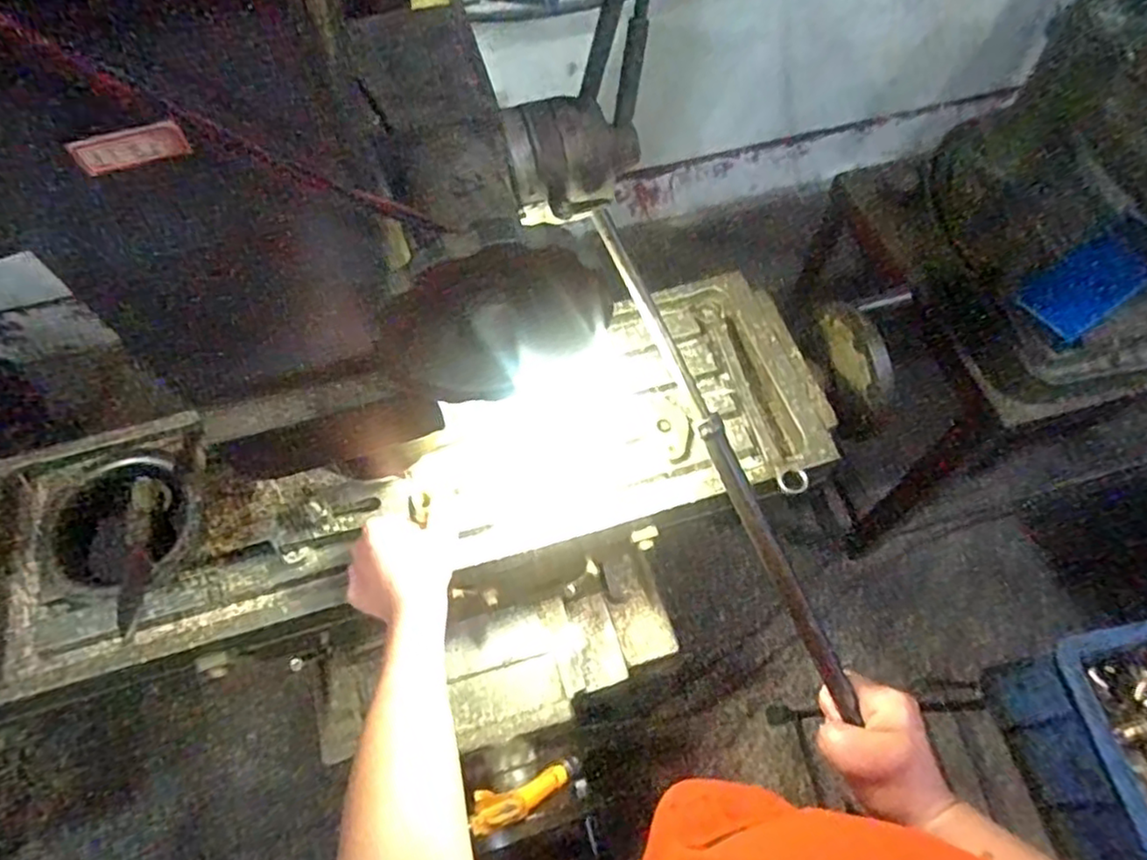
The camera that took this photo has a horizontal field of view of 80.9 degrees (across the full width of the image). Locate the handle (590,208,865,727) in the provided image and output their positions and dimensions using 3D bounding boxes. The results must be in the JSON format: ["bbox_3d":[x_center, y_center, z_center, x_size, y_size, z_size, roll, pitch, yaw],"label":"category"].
[{"bbox_3d":[0.105,0.027,0.447,0.013,0.012,0.368,-31,101,-14],"label":"handle"}]

